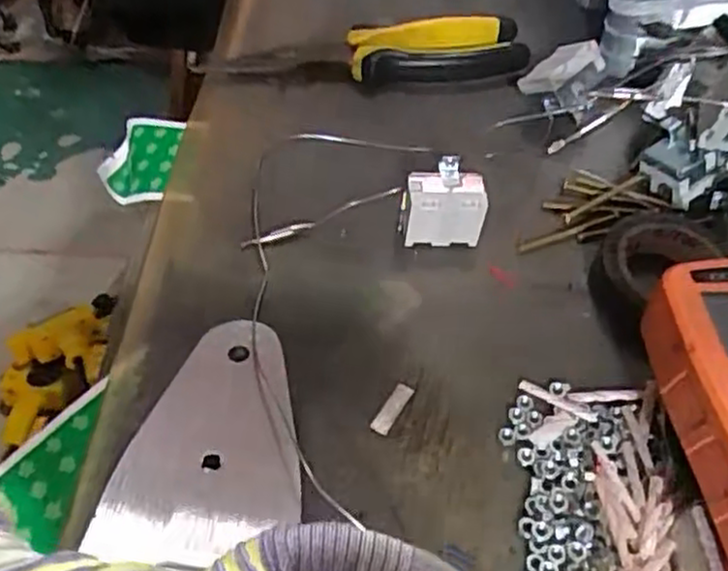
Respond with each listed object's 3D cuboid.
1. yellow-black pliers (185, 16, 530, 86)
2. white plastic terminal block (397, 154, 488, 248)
[{"bbox_3d":[-0.004,-0.139,0.443,0.196,0.018,0.048,1,50,0],"label":"yellow-black pliers"},{"bbox_3d":[0.037,-0.039,0.349,0.039,0.034,0.027,-2,51,5],"label":"white plastic terminal block"}]

